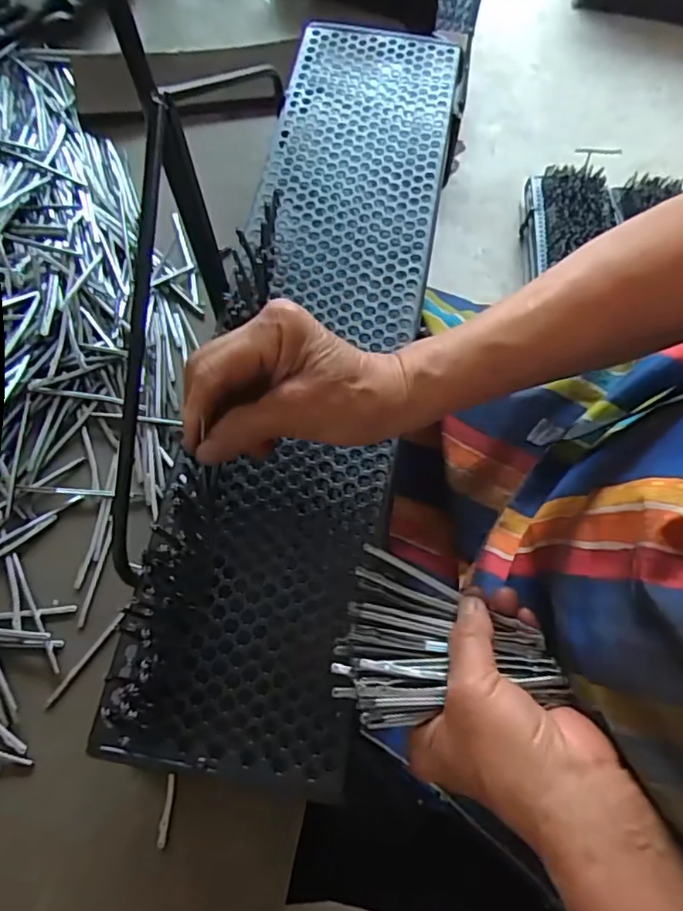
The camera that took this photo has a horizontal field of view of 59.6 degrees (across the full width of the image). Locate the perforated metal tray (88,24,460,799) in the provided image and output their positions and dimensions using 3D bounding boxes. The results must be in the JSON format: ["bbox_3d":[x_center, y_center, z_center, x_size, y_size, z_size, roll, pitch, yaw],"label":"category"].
[{"bbox_3d":[-0.016,-0.102,0.430,0.138,0.015,0.593,10,69,1],"label":"perforated metal tray"}]

